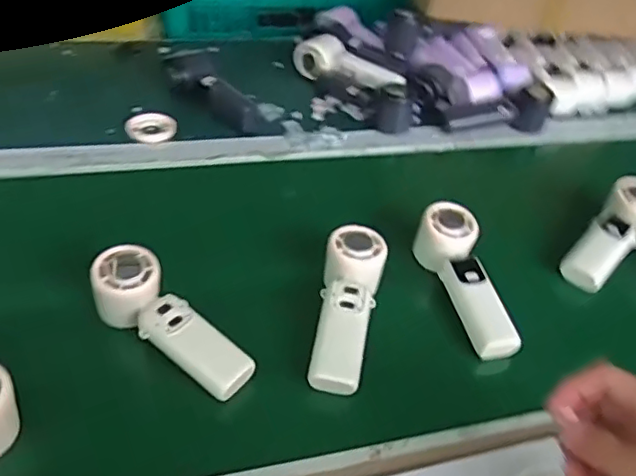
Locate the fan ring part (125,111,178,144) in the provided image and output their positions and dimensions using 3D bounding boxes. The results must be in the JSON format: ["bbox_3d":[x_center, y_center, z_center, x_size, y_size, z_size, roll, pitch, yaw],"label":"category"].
[{"bbox_3d":[-0.216,-0.145,0.782,0.063,0.009,0.057,-4,43,-13],"label":"fan ring part"}]

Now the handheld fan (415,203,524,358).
[{"bbox_3d":[0.147,0.046,0.613,0.056,0.049,0.170,-9,59,-18],"label":"handheld fan"}]

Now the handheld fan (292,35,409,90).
[{"bbox_3d":[0.047,-0.251,0.909,0.173,0.050,0.067,27,45,21],"label":"handheld fan"}]

